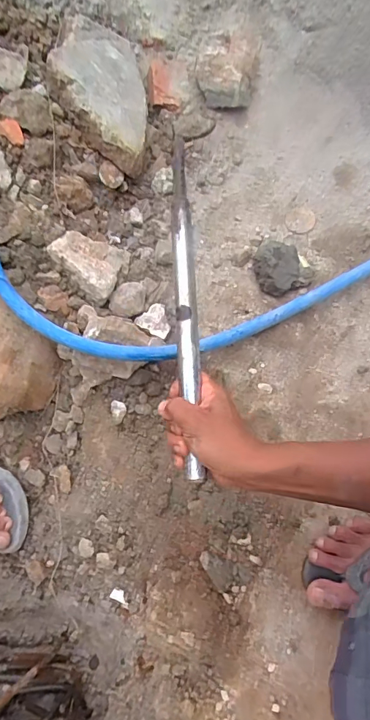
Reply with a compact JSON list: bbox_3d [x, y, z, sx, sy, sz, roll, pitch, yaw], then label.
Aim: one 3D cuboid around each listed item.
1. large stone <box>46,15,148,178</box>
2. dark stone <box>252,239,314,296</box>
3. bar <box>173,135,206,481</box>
[{"bbox_3d":[-0.163,-0.528,0.826,0.194,0.050,0.333,6,70,-29],"label":"large stone"},{"bbox_3d":[0.170,-0.164,0.758,0.097,0.052,0.091,-9,68,-5],"label":"dark stone"},{"bbox_3d":[0.001,-0.071,0.500,0.023,0.025,0.401,-2,77,-2],"label":"bar"}]

